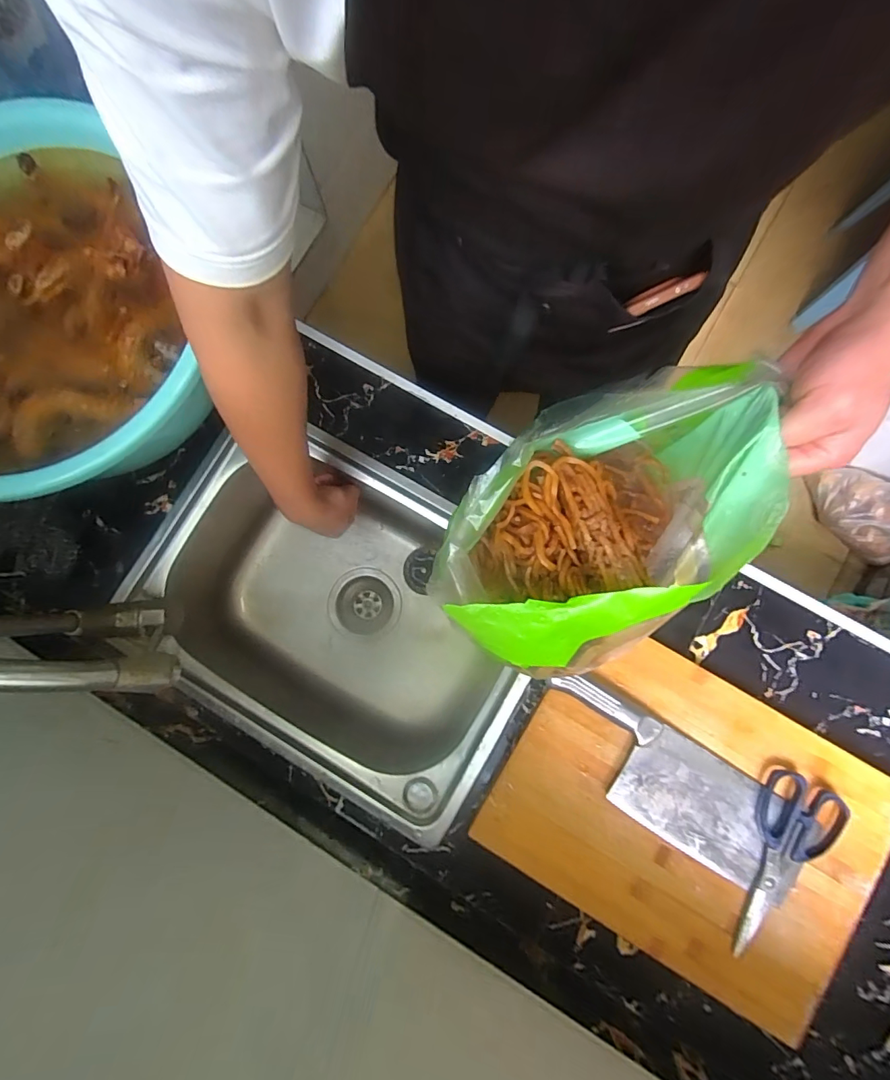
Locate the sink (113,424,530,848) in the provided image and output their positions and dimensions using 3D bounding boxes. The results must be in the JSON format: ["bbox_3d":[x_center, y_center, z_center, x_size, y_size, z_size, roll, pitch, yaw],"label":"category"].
[{"bbox_3d":[-0.128,0.116,0.672,0.455,0.188,0.330,29,84,6],"label":"sink"}]

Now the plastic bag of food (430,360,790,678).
[{"bbox_3d":[0.124,-0.015,0.377,0.255,0.143,0.150,-41,78,-8],"label":"plastic bag of food"}]

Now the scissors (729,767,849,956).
[{"bbox_3d":[0.328,0.320,0.481,0.078,0.012,0.178,38,85,6],"label":"scissors"}]

